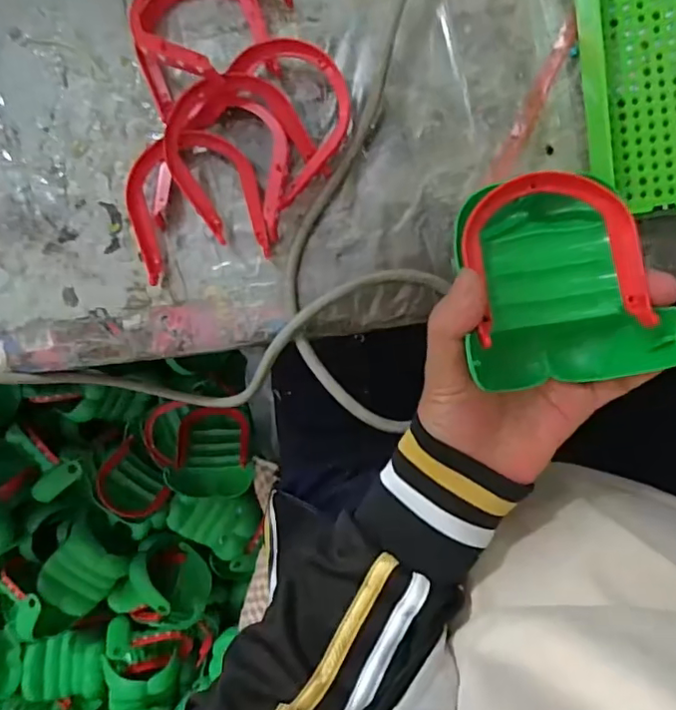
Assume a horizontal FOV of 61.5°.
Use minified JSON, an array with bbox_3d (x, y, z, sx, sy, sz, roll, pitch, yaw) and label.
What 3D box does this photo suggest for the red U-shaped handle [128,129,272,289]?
[{"bbox_3d":[-0.080,-0.084,0.318,0.071,0.017,0.074,-15,89,5],"label":"red U-shaped handle"}]

